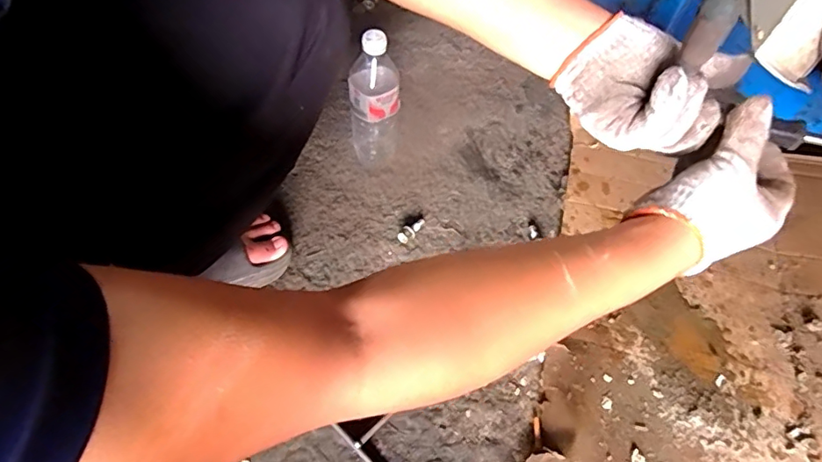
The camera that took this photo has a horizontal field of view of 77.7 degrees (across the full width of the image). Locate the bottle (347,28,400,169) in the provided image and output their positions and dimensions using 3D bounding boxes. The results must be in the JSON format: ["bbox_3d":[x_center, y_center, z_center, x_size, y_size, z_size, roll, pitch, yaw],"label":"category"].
[{"bbox_3d":[-0.056,-0.185,0.751,0.077,0.202,0.075,-3,56,-3],"label":"bottle"}]

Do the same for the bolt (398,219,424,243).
[{"bbox_3d":[0.000,-0.001,0.732,0.020,0.016,0.054,31,46,20],"label":"bolt"}]

